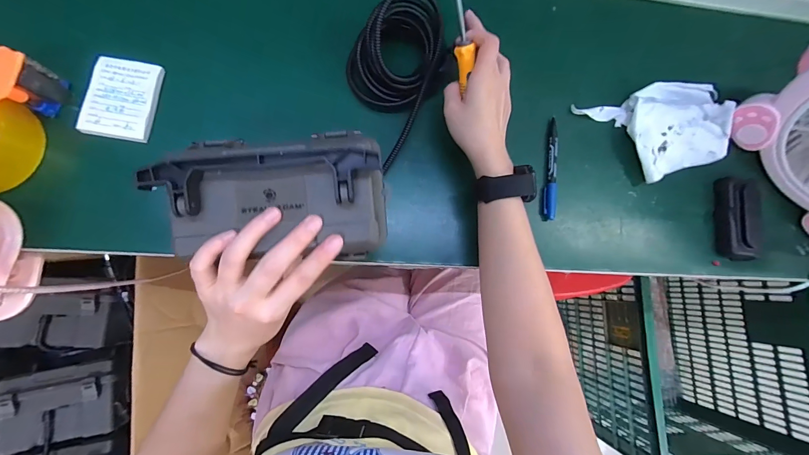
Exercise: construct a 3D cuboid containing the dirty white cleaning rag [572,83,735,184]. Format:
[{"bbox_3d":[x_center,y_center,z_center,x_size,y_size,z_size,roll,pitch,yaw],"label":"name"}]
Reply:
[{"bbox_3d":[0.350,-0.133,0.453,0.202,0.026,0.121,-18,84,-10],"label":"dirty white cleaning rag"}]

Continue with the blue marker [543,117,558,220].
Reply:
[{"bbox_3d":[0.188,-0.076,0.436,0.014,0.008,0.132,8,80,-7],"label":"blue marker"}]

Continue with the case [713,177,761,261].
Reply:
[{"bbox_3d":[0.436,-0.013,0.445,0.040,0.022,0.105,10,80,-6],"label":"case"}]

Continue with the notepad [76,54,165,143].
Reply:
[{"bbox_3d":[-0.310,-0.142,0.376,0.066,0.011,0.091,11,79,-6],"label":"notepad"}]

